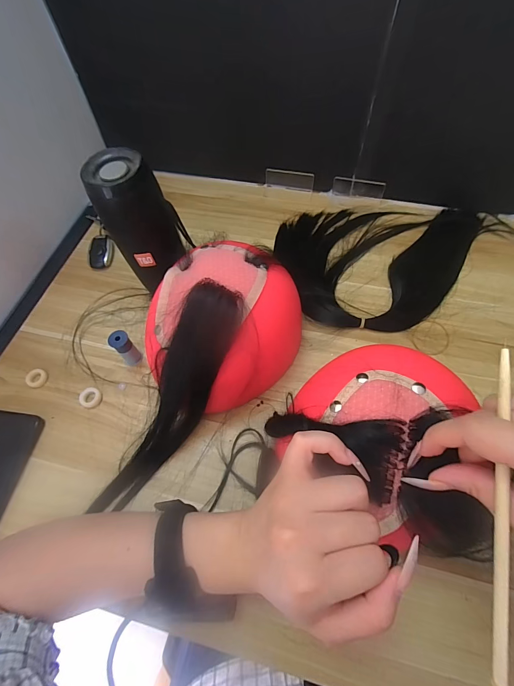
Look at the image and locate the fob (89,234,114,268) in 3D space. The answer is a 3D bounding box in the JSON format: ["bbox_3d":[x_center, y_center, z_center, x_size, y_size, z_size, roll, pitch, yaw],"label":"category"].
[{"bbox_3d":[-0.228,-0.133,0.467,0.035,0.017,0.050,-8,61,-2],"label":"fob"}]

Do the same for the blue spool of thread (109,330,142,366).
[{"bbox_3d":[-0.155,0.008,0.378,0.021,0.055,0.021,-1,61,2],"label":"blue spool of thread"}]

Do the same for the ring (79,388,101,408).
[{"bbox_3d":[-0.194,0.063,0.369,0.023,0.006,0.025,-1,61,2],"label":"ring"}]

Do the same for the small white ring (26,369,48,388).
[{"bbox_3d":[-0.264,0.042,0.381,0.023,0.008,0.022,-1,61,2],"label":"small white ring"}]

